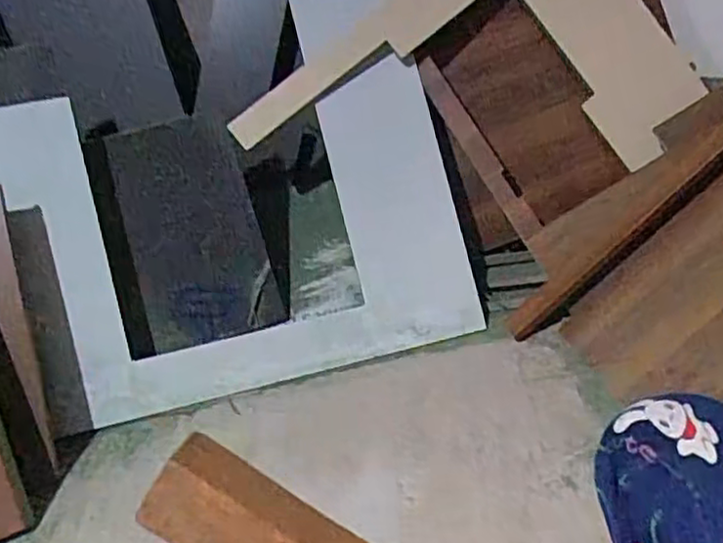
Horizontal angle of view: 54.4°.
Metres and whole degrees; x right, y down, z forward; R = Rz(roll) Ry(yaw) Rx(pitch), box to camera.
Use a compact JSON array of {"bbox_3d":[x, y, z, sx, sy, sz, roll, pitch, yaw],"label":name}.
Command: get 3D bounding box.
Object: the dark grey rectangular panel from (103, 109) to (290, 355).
[{"bbox_3d":[-0.285,-0.070,1.225,0.239,0.390,0.038,-19,11,-22],"label":"dark grey rectangular panel"}]

